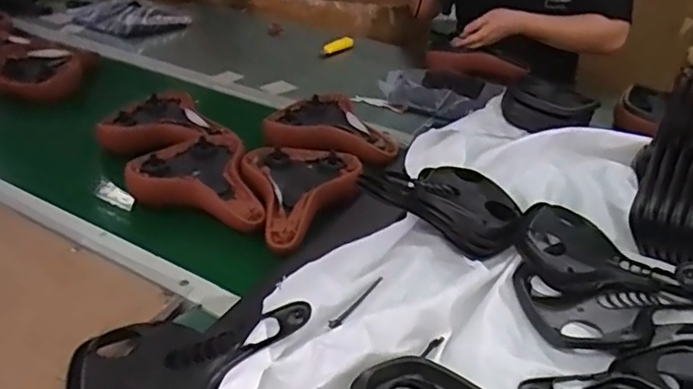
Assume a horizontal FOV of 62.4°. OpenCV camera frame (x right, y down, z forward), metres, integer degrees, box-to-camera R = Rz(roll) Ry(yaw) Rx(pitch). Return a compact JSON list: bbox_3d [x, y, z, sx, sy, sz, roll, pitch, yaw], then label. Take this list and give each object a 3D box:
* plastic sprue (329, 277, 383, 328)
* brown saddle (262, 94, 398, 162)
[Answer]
[{"bbox_3d":[0.013,0.129,0.694,0.013,0.008,0.114,19,36,25],"label":"plastic sprue"},{"bbox_3d":[-0.023,-0.121,1.069,0.245,0.049,0.179,10,33,11],"label":"brown saddle"}]

